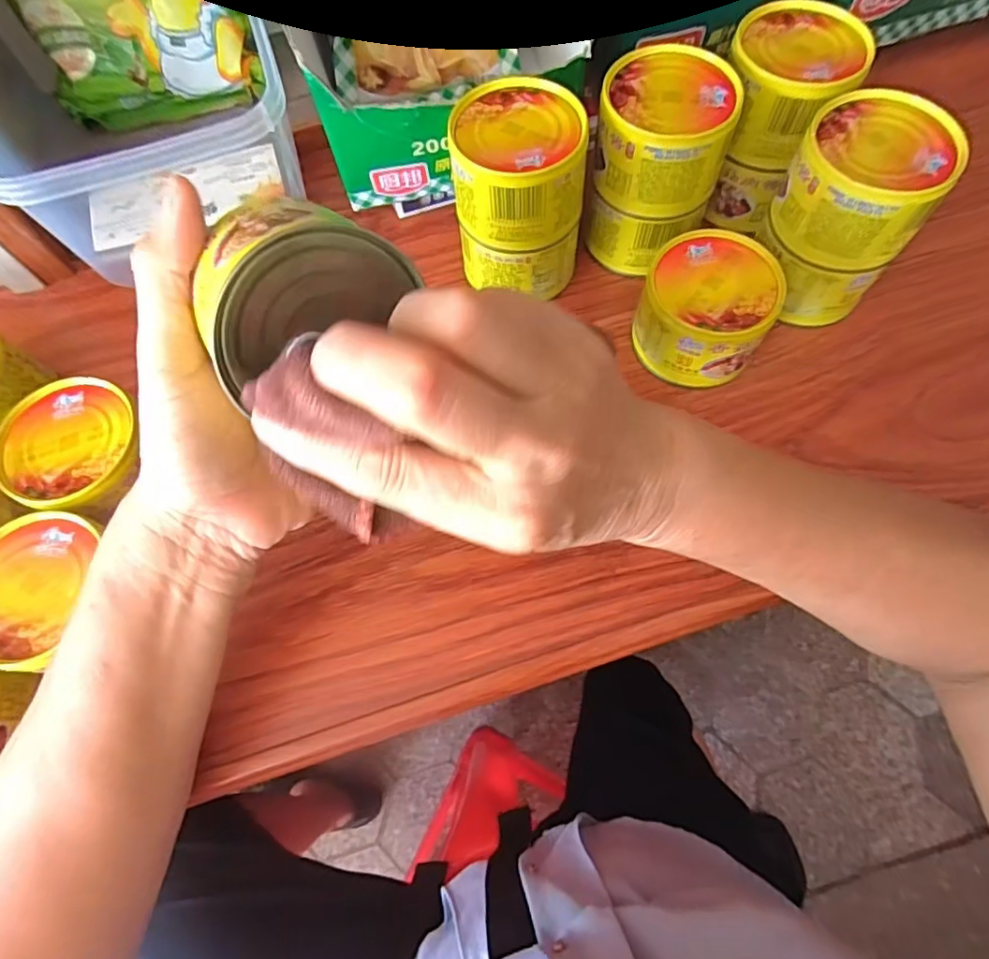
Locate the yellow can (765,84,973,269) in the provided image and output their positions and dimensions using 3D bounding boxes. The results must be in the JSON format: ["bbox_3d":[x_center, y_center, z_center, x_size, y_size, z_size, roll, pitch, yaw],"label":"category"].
[{"bbox_3d":[0.192,-0.154,0.296,0.072,0.049,0.066,-1,68,3],"label":"yellow can"}]

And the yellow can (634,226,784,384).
[{"bbox_3d":[0.119,-0.097,0.322,0.070,0.055,0.064,-1,68,3],"label":"yellow can"}]

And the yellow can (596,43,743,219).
[{"bbox_3d":[0.092,-0.191,0.316,0.070,0.052,0.065,1,68,-2],"label":"yellow can"}]

